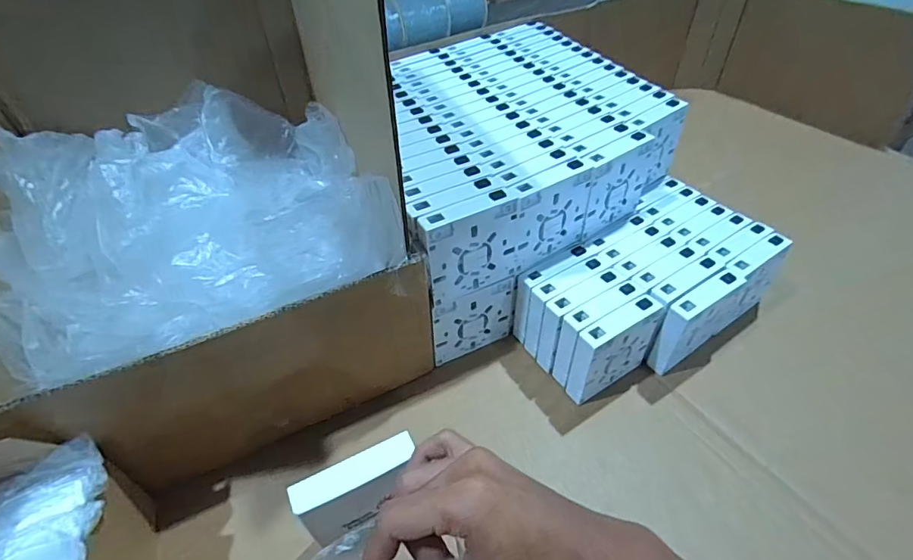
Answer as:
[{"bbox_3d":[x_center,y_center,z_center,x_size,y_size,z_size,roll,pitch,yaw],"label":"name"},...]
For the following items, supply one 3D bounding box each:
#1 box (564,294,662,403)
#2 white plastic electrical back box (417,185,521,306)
[{"bbox_3d":[0.144,0.065,0.440,0.086,0.083,0.023,-25,50,-22],"label":"box"},{"bbox_3d":[0.011,-0.028,0.419,0.088,0.087,0.020,-22,48,-20],"label":"white plastic electrical back box"}]

